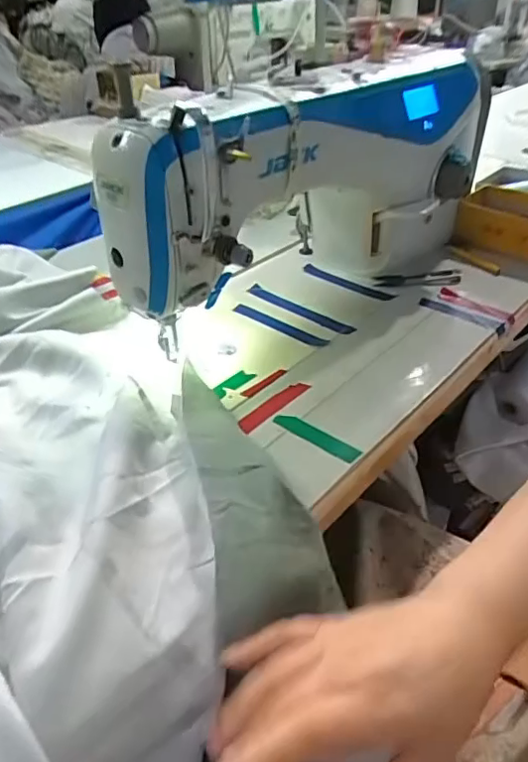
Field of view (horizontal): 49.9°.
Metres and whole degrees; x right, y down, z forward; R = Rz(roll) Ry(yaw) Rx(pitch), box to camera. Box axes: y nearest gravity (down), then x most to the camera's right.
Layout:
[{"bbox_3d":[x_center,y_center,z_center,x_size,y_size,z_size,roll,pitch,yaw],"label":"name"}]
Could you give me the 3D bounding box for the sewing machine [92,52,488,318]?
[{"bbox_3d":[0.074,-0.188,0.582,0.139,0.227,0.483,28,46,33],"label":"sewing machine"}]

